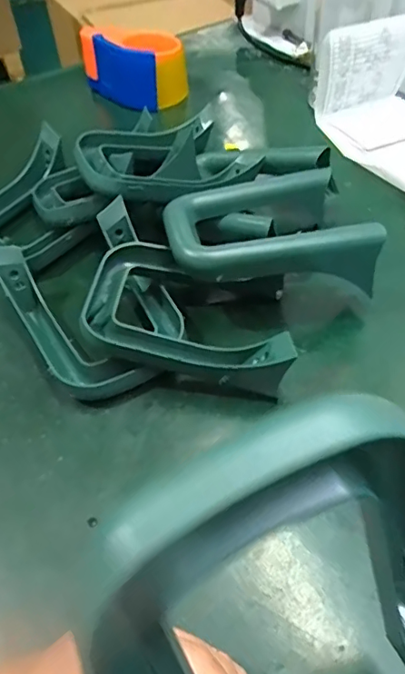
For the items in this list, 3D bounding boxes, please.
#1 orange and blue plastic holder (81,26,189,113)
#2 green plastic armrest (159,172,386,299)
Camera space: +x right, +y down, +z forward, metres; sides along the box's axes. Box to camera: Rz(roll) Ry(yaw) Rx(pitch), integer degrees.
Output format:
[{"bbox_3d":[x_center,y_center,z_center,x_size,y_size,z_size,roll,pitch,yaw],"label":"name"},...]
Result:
[{"bbox_3d":[-0.088,-0.356,0.694,0.126,0.084,0.110,-15,51,-7],"label":"orange and blue plastic holder"},{"bbox_3d":[0.051,-0.082,0.430,0.149,0.044,0.122,-15,50,-8],"label":"green plastic armrest"}]

